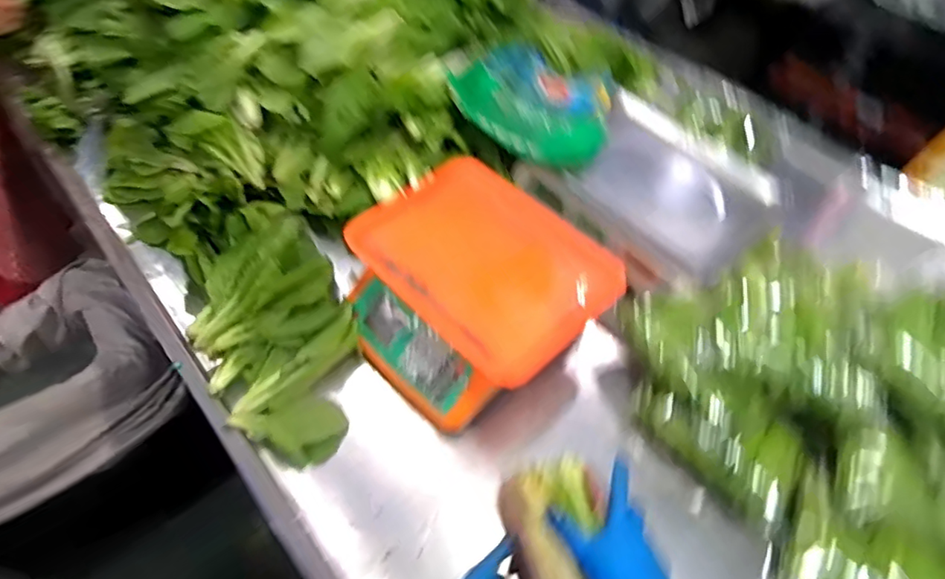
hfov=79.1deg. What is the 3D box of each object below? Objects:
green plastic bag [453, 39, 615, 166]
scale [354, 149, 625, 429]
[{"bbox_3d":[0.113,-0.302,0.895,0.225,0.080,0.269,27,56,15],"label":"green plastic bag"},{"bbox_3d":[-0.004,-0.002,0.739,0.283,0.105,0.296,-37,64,-27],"label":"scale"}]

